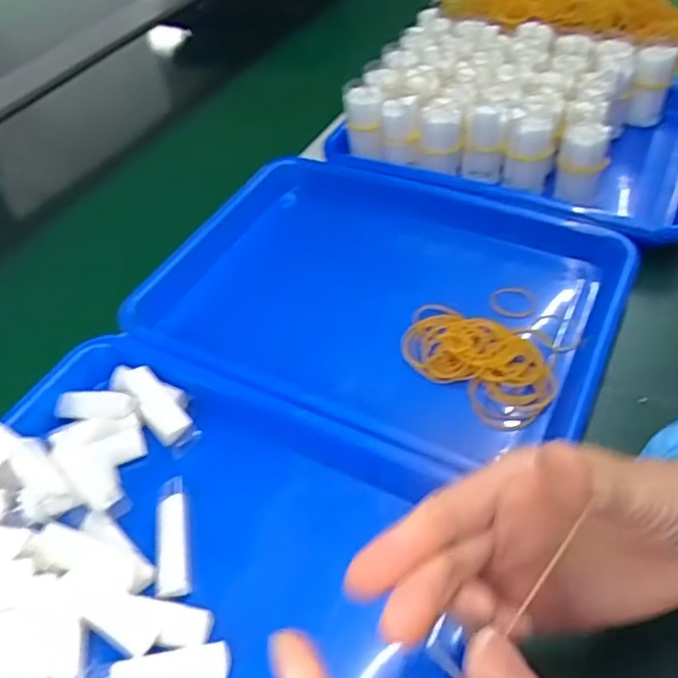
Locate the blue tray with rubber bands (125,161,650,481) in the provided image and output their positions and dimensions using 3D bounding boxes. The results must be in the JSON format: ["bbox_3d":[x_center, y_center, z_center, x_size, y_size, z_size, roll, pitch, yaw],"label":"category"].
[{"bbox_3d":[0.029,-0.031,0.498,0.345,0.048,0.252,18,52,22],"label":"blue tray with rubber bands"}]

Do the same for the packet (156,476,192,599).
[{"bbox_3d":[-0.096,0.112,0.361,0.019,0.013,0.066,-10,47,-3],"label":"packet"}]

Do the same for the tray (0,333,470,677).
[{"bbox_3d":[-0.092,0.138,0.349,0.309,0.071,0.246,17,51,20],"label":"tray"}]

